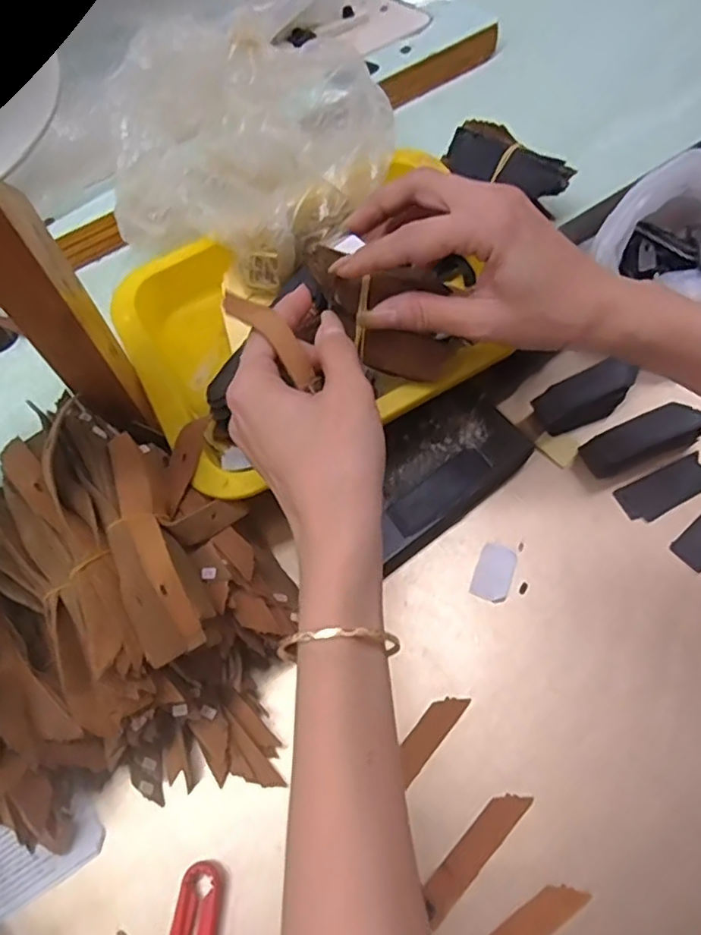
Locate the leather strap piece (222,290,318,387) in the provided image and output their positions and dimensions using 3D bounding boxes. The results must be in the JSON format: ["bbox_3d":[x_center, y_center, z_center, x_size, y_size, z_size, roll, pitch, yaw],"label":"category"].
[{"bbox_3d":[-0.039,-0.066,0.301,0.015,0.011,0.059,-42,84,-16],"label":"leather strap piece"}]

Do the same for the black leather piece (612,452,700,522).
[{"bbox_3d":[0.212,0.011,0.406,0.071,0.006,0.026,-27,66,-9],"label":"black leather piece"}]

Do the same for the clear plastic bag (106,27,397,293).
[{"bbox_3d":[-0.067,-0.235,0.441,0.184,0.080,0.187,15,66,10],"label":"clear plastic bag"}]

